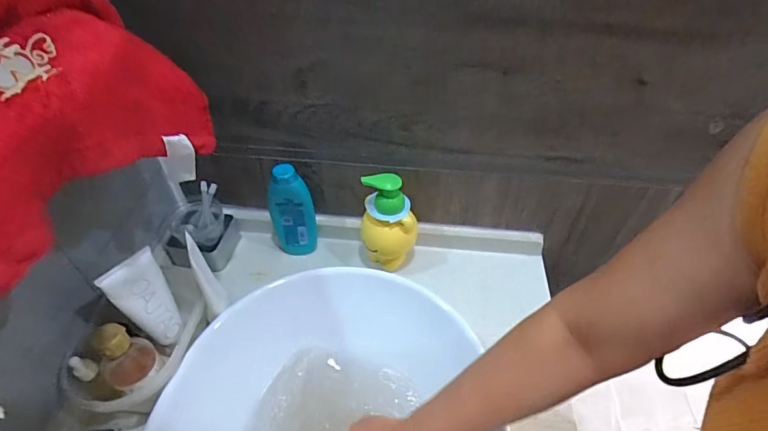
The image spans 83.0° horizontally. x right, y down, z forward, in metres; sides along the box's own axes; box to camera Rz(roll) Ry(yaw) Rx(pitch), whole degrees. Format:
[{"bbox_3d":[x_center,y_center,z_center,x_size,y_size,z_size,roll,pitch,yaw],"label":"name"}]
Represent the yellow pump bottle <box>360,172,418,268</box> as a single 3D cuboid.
[{"bbox_3d":[0.009,0.007,0.645,0.084,0.160,0.074,5,45,4],"label":"yellow pump bottle"}]

